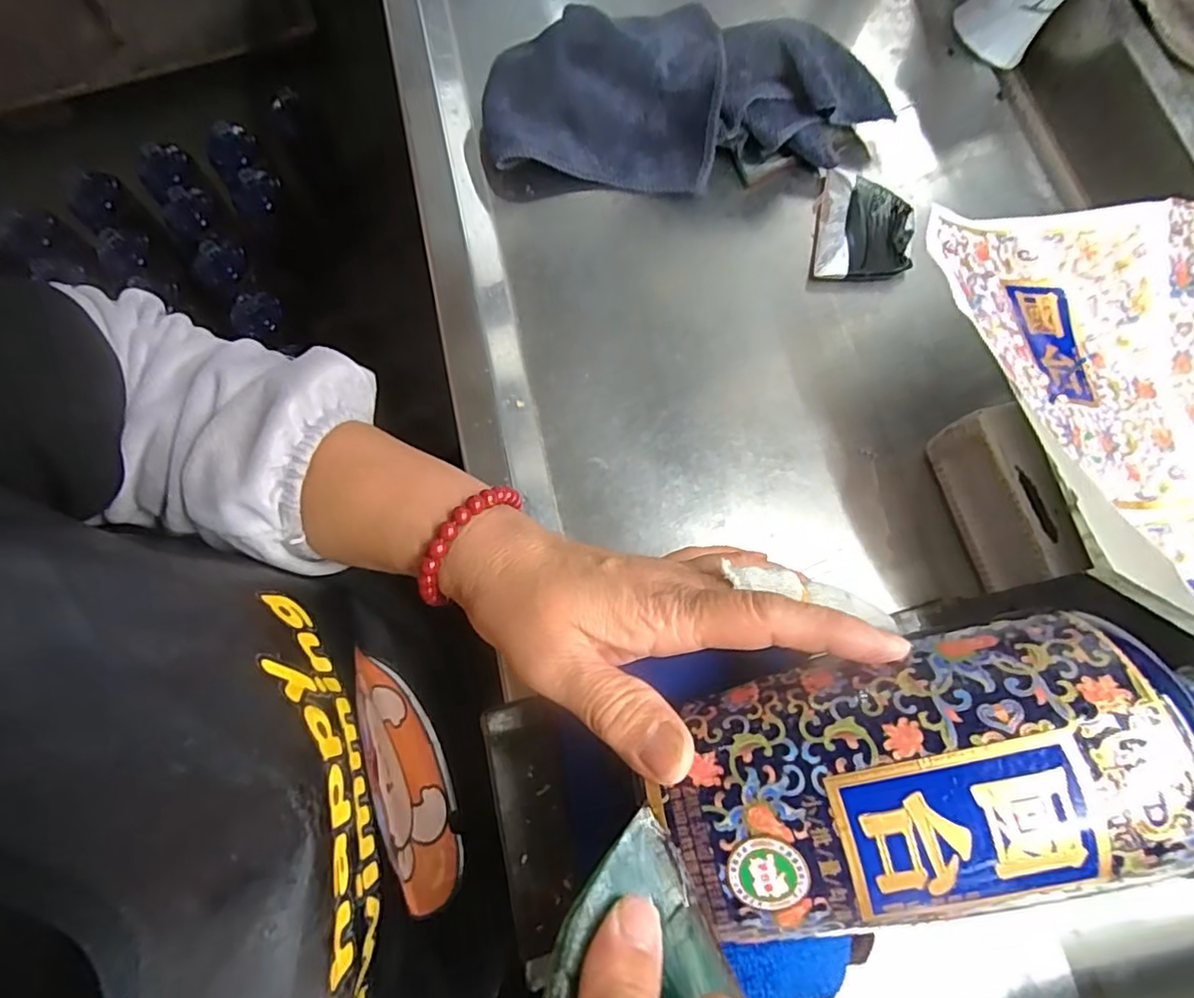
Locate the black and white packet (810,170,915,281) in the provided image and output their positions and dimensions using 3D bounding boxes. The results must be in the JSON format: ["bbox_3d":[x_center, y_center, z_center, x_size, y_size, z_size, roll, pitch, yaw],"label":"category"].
[{"bbox_3d":[0.170,-0.173,0.390,0.058,0.013,0.083,12,74,3],"label":"black and white packet"}]

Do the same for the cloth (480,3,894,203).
[{"bbox_3d":[0.059,-0.248,0.383,0.260,0.058,0.095,-2,74,-2],"label":"cloth"}]

